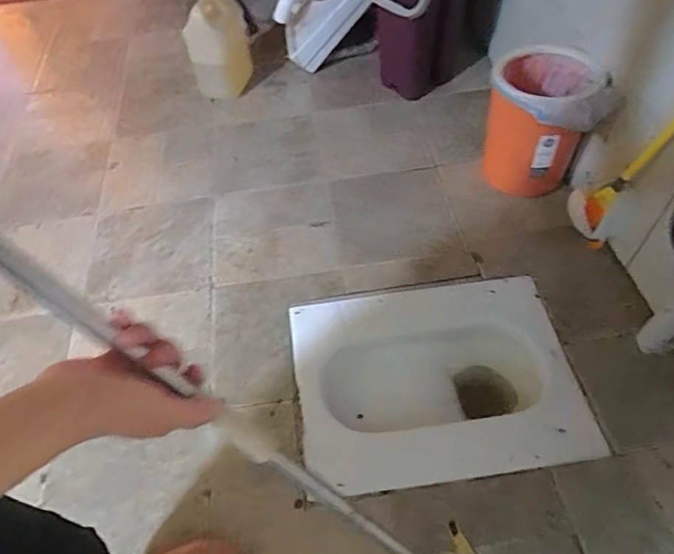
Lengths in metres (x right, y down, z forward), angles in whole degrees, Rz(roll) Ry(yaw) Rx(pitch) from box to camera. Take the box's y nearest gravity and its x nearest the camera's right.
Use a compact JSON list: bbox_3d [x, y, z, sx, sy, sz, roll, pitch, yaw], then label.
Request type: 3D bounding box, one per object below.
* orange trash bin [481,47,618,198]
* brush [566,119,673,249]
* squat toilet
[{"bbox_3d":[0.463,-0.348,1.186,0.258,0.324,0.265,19,57,17],"label":"orange trash bin"},{"bbox_3d":[0.562,-0.211,0.995,0.122,0.376,0.091,31,61,24],"label":"brush"},{"bbox_3d":[0.184,0.216,1.023,0.524,0.147,0.416,-9,53,-3],"label":"squat toilet"}]

